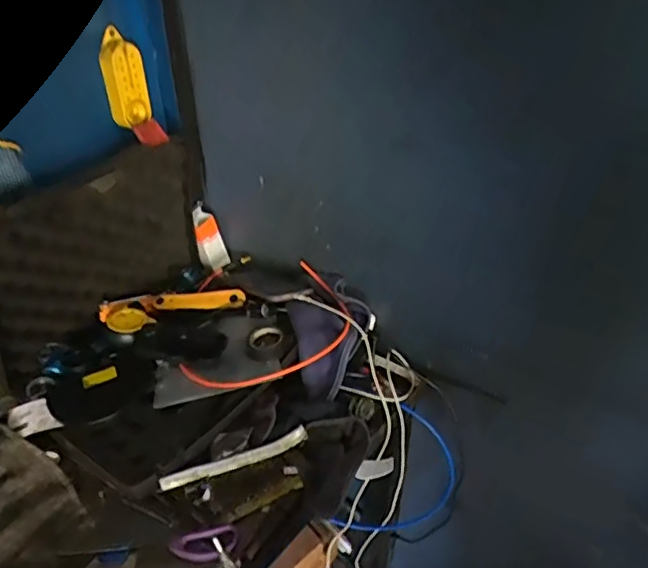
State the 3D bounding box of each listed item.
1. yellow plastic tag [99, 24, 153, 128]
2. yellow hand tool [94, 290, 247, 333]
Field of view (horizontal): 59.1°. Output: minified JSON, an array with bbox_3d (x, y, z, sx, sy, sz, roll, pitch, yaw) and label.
[{"bbox_3d":[-0.254,-0.259,0.732,0.051,0.107,0.022,-17,39,-22],"label":"yellow plastic tag"},{"bbox_3d":[-0.211,0.029,0.792,0.198,0.019,0.082,-6,37,-8],"label":"yellow hand tool"}]

